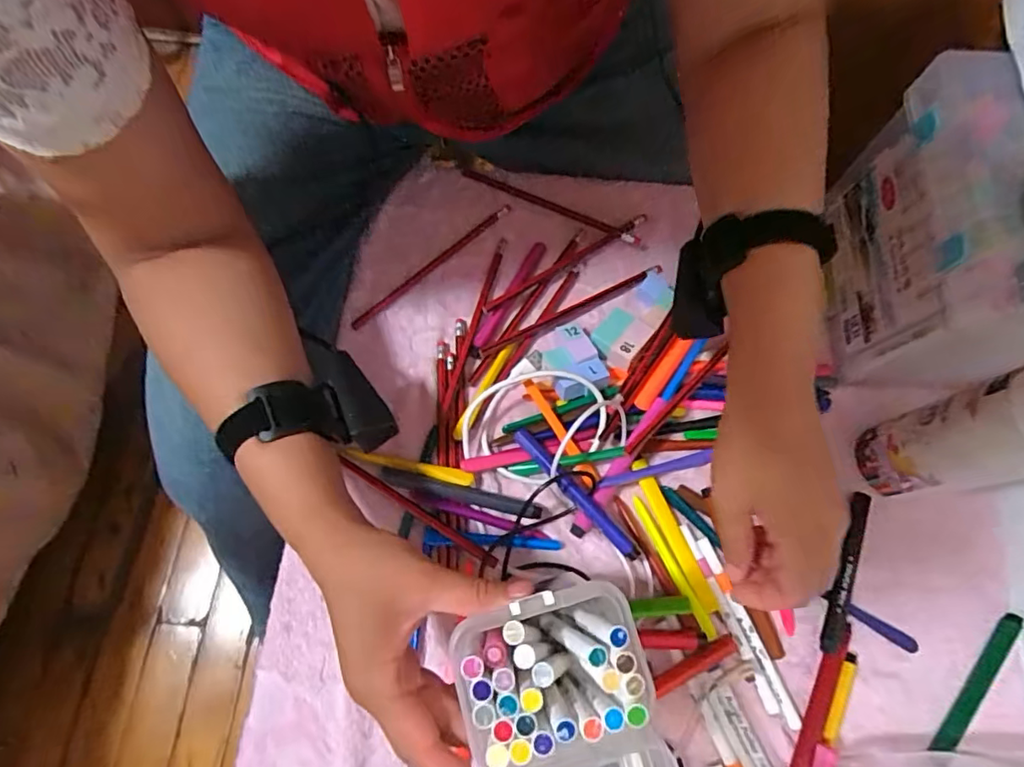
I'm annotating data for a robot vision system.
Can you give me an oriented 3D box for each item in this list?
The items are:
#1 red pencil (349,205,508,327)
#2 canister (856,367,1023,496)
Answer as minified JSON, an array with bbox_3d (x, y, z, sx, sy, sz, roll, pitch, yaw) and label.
[{"bbox_3d":[-0.071,-0.108,0.498,0.182,0.007,0.011,-42,76,-15],"label":"red pencil"},{"bbox_3d":[0.315,0.033,0.356,0.053,0.185,0.061,-10,70,-5],"label":"canister"}]

